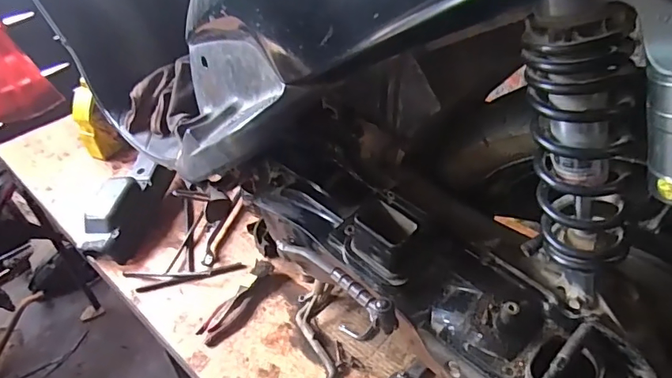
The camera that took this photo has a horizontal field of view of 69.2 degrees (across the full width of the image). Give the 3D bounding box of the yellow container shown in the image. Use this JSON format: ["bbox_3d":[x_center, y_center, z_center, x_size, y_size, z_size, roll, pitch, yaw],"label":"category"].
[{"bbox_3d":[-0.590,-0.155,1.202,0.091,0.180,0.056,-8,41,-1],"label":"yellow container"}]

